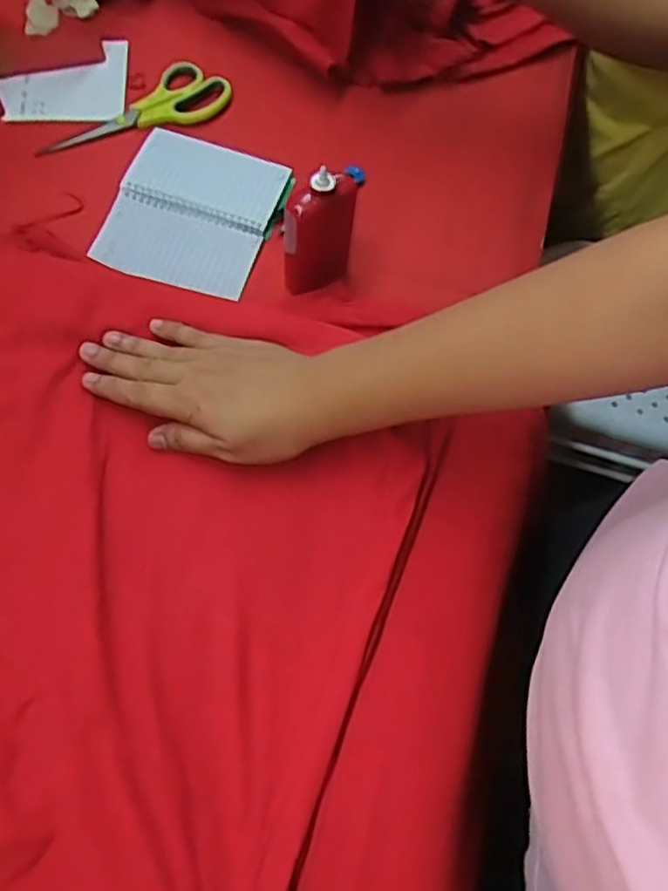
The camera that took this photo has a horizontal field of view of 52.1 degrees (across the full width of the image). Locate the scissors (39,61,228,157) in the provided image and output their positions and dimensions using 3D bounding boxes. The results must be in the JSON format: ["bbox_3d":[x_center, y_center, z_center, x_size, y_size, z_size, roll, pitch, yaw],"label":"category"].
[{"bbox_3d":[-0.185,-0.312,0.633,0.179,0.009,0.073,-27,69,-13],"label":"scissors"}]

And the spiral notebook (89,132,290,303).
[{"bbox_3d":[-0.121,-0.206,0.599,0.137,0.017,0.152,14,66,5],"label":"spiral notebook"}]

